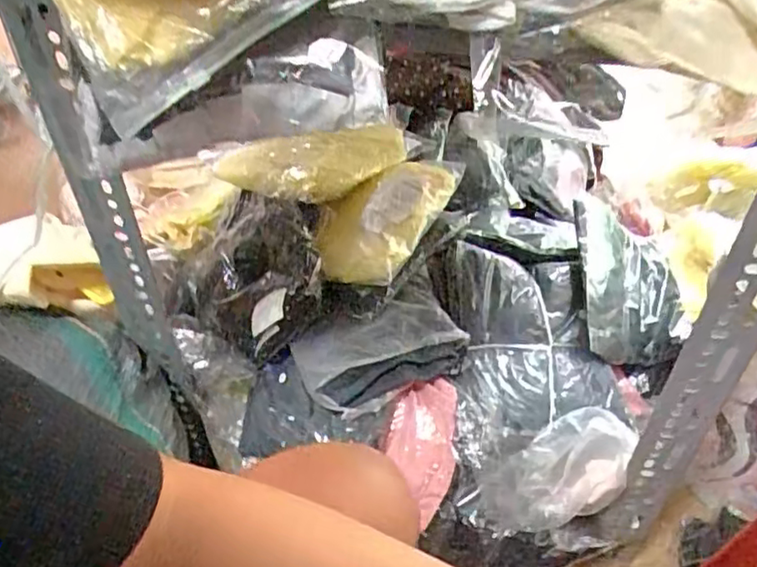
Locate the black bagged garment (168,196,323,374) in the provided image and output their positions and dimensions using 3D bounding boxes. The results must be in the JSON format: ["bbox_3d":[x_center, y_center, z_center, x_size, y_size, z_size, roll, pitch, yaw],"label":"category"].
[{"bbox_3d":[-0.179,-0.024,0.882,0.281,0.214,0.062,30,13,37],"label":"black bagged garment"}]

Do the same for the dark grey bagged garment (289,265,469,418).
[{"bbox_3d":[0.002,0.084,0.785,0.192,0.077,0.127,-18,42,-20],"label":"dark grey bagged garment"}]

